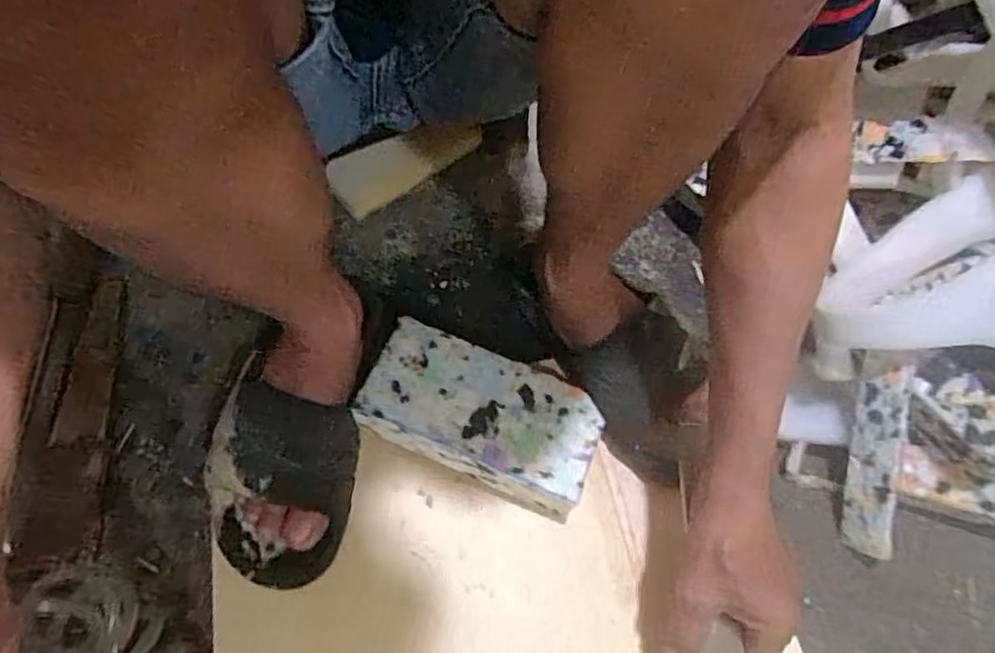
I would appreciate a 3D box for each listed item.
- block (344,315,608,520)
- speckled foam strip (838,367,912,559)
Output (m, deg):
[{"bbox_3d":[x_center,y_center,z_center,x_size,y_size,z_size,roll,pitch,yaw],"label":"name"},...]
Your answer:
[{"bbox_3d":[-0.013,0.073,0.521,0.187,0.055,0.097,21,64,10],"label":"block"},{"bbox_3d":[0.299,0.106,0.501,0.037,0.011,0.145,6,90,47],"label":"speckled foam strip"}]

